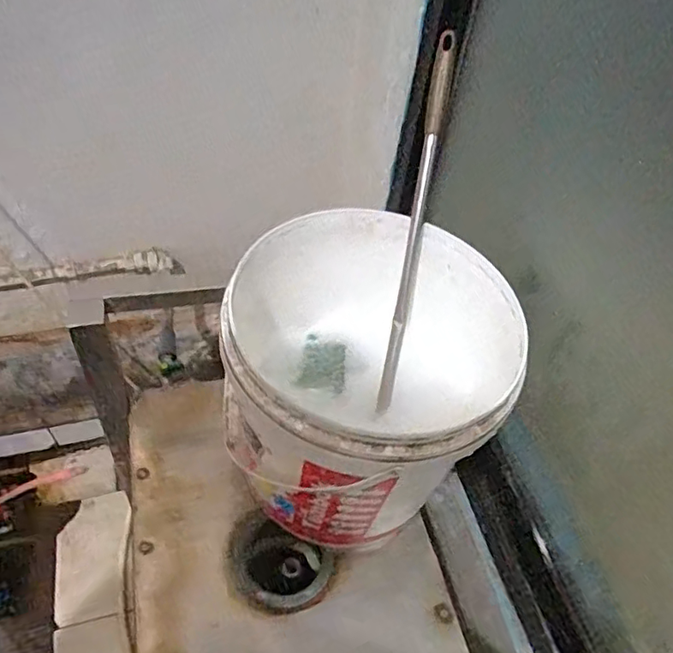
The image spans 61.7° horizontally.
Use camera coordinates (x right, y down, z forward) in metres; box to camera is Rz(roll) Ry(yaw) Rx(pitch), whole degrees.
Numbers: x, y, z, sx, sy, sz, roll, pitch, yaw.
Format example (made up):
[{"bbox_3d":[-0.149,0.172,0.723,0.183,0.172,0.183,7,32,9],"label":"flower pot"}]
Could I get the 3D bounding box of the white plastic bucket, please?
[{"bbox_3d":[0.034,0.075,0.688,0.314,0.297,0.305,3,51,-4],"label":"white plastic bucket"}]

